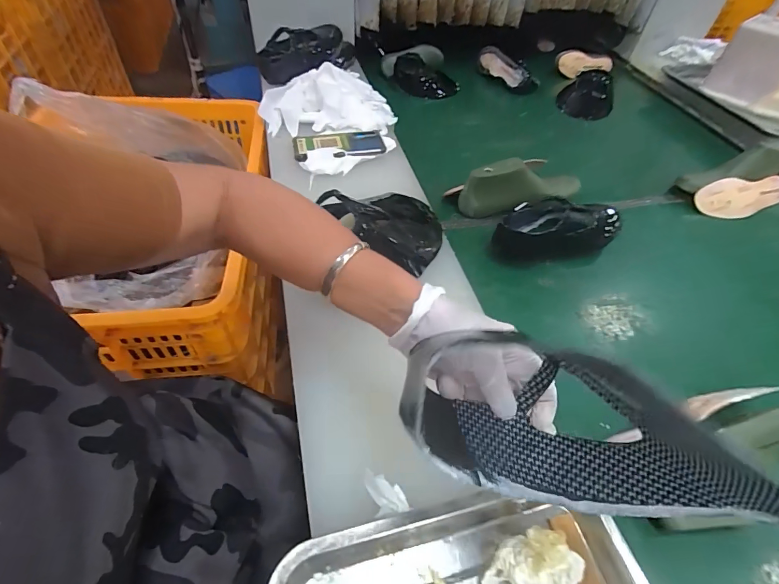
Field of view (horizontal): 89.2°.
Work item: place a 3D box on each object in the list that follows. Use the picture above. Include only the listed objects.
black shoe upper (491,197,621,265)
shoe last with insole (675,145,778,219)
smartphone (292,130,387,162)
[{"bbox_3d":[0.280,-0.106,0.645,0.237,0.081,0.099,-10,51,-13],"label":"black shoe upper"},{"bbox_3d":[0.700,-0.227,0.773,0.258,0.082,0.125,-19,54,-20],"label":"shoe last with insole"},{"bbox_3d":[-0.094,-0.273,0.731,0.164,0.013,0.085,-7,53,-11],"label":"smartphone"}]

